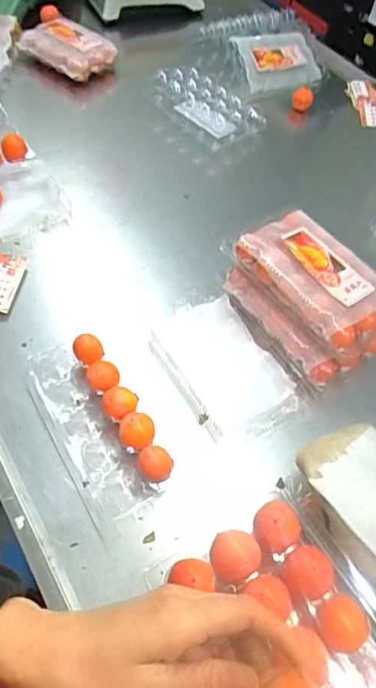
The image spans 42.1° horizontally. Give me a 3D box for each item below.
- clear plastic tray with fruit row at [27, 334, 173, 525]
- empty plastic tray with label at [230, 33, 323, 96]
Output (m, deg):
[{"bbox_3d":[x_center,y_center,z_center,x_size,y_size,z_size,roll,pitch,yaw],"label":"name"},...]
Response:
[{"bbox_3d":[-0.110,0.087,0.599,0.096,0.043,0.238,-26,61,-20],"label":"clear plastic tray with fruit row"},{"bbox_3d":[0.206,-0.648,1.118,0.173,0.026,0.148,-19,78,-10],"label":"empty plastic tray with label"}]

